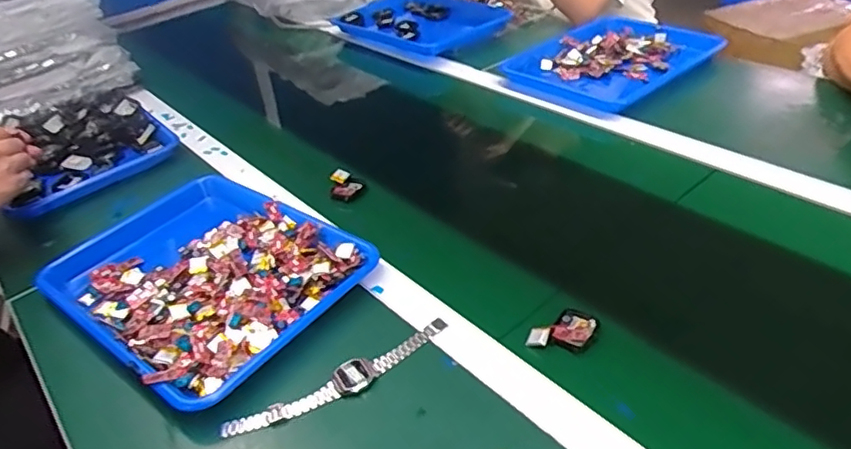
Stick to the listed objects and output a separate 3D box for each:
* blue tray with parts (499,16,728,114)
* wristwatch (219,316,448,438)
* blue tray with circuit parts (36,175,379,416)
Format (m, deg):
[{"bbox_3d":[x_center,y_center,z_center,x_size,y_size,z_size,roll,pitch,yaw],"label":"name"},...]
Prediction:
[{"bbox_3d":[0.311,-0.286,1.028,0.302,0.040,0.261,-30,42,-27],"label":"blue tray with parts"},{"bbox_3d":[-0.074,0.142,0.544,0.217,0.010,0.031,-23,39,-20],"label":"wristwatch"},{"bbox_3d":[-0.241,0.056,0.676,0.327,0.049,0.266,22,46,34],"label":"blue tray with circuit parts"}]

